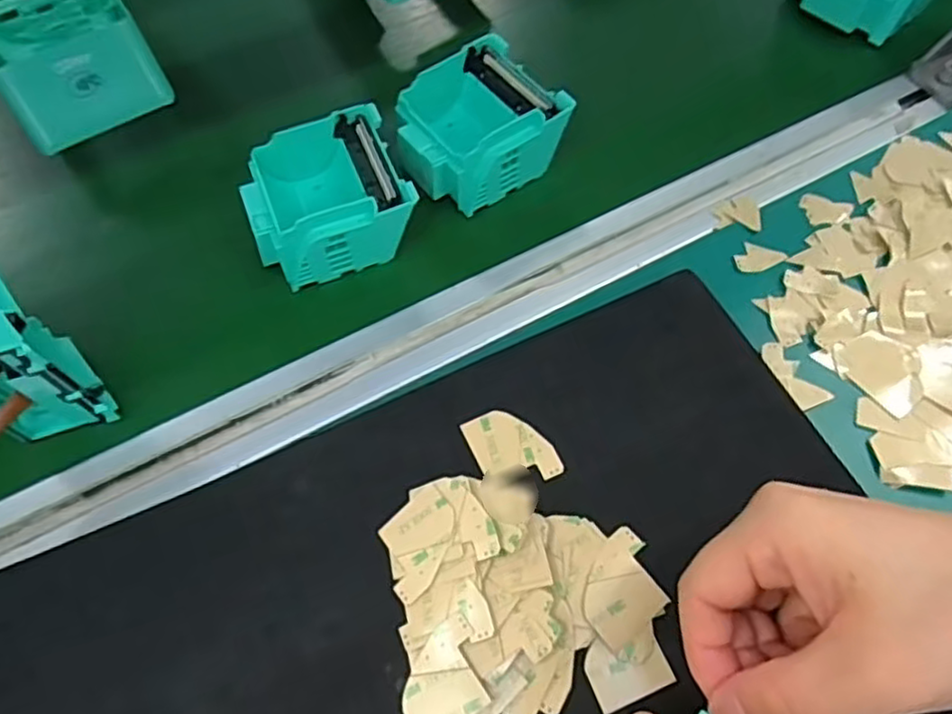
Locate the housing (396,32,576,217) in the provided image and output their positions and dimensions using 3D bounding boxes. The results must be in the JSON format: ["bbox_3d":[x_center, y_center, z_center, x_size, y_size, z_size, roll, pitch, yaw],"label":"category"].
[{"bbox_3d":[0.000,-0.123,0.372,0.086,0.038,0.077,-36,68,-16],"label":"housing"}]

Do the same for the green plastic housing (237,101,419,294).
[{"bbox_3d":[-0.078,-0.081,0.351,0.081,0.038,0.076,-21,64,-9],"label":"green plastic housing"}]

